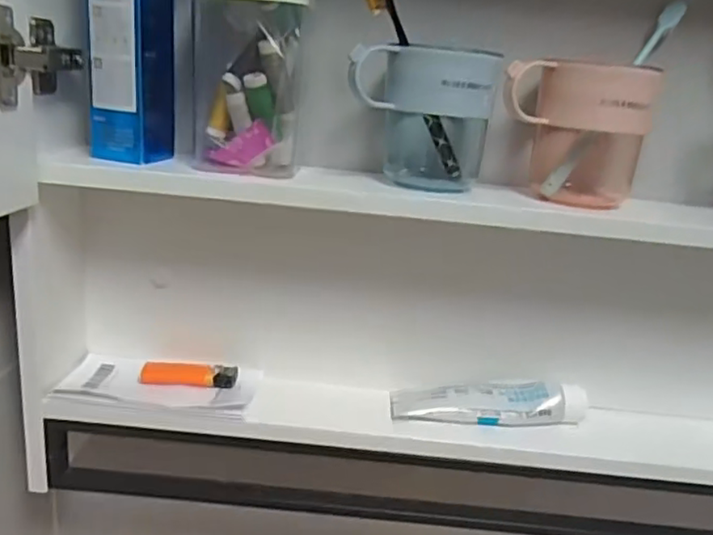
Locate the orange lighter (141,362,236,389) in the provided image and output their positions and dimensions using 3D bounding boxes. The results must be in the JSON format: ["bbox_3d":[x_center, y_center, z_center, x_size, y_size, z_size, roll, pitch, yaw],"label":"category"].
[{"bbox_3d":[-0.144,0.092,0.545,0.079,0.016,0.019,4,18,-6],"label":"orange lighter"}]

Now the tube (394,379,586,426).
[{"bbox_3d":[0.114,0.113,0.541,0.163,0.031,0.040,4,18,-4],"label":"tube"}]

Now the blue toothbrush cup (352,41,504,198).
[{"bbox_3d":[0.050,-0.113,0.482,0.100,0.104,0.075,8,18,8],"label":"blue toothbrush cup"}]

